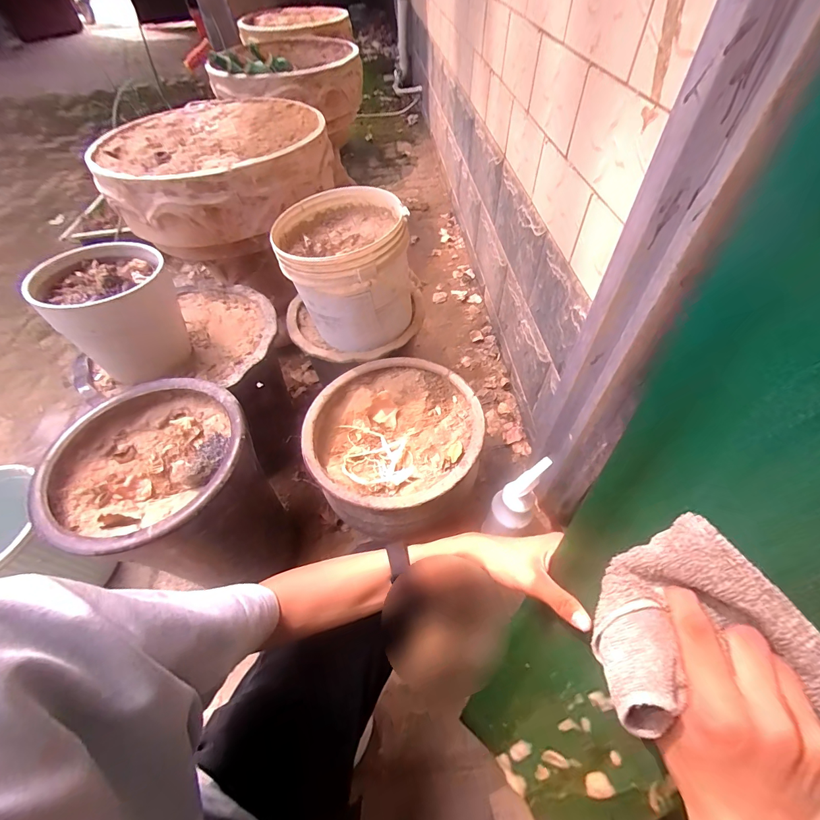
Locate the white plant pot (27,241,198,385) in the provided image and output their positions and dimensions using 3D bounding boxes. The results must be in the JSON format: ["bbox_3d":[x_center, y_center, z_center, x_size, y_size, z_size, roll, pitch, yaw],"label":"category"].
[{"bbox_3d":[-0.531,-0.180,0.732,0.191,0.193,0.184,-20,56,-12],"label":"white plant pot"}]

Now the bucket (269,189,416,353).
[{"bbox_3d":[-0.127,-0.282,0.800,0.248,0.234,0.249,-15,55,-8],"label":"bucket"}]

